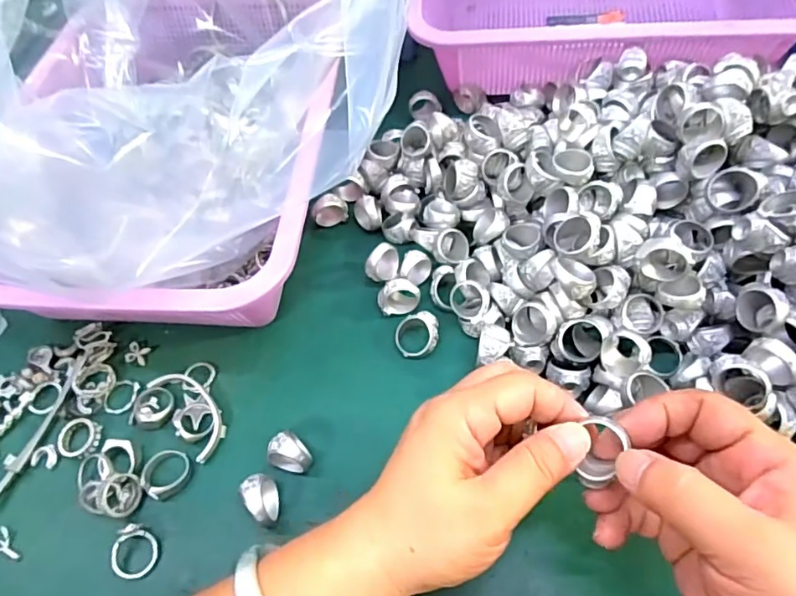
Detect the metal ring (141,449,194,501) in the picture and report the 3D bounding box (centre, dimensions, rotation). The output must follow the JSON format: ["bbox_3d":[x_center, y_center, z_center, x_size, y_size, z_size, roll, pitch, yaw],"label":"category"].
[{"bbox_3d":[-0.131,0.099,0.314,0.027,0.007,0.023,-40,64,-18],"label":"metal ring"}]

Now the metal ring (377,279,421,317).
[{"bbox_3d":[0.001,-0.001,0.356,0.026,0.020,0.015,-14,59,-4],"label":"metal ring"}]

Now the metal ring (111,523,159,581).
[{"bbox_3d":[-0.139,0.134,0.292,0.023,0.007,0.026,16,69,-16],"label":"metal ring"}]

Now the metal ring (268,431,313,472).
[{"bbox_3d":[-0.059,0.088,0.307,0.021,0.022,0.019,39,69,24],"label":"metal ring"}]

